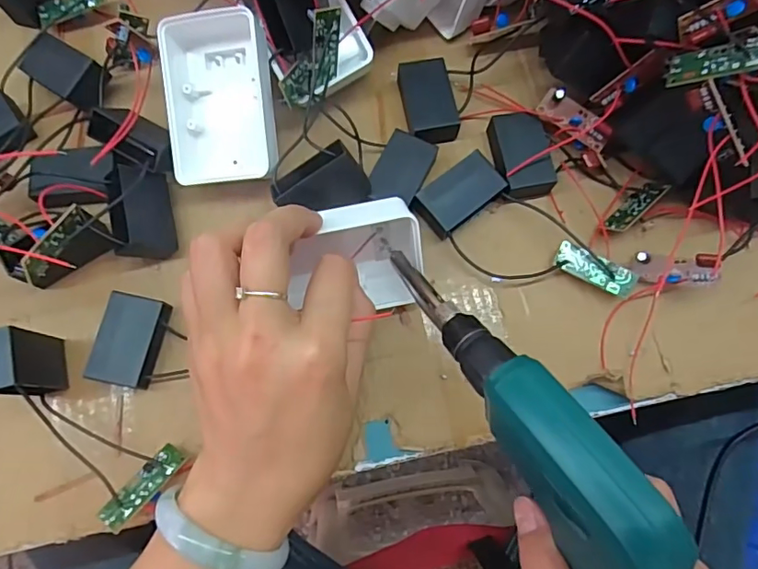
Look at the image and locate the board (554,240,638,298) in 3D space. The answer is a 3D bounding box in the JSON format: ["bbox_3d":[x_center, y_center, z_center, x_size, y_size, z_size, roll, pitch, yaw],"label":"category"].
[{"bbox_3d":[0.122,-0.008,0.295,0.044,0.004,0.016,29,94,14],"label":"board"}]

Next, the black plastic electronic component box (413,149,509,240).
[{"bbox_3d":[0.047,-0.051,0.306,0.050,0.017,0.030,-39,80,-9],"label":"black plastic electronic component box"}]

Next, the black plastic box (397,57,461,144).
[{"bbox_3d":[0.031,-0.112,0.321,0.029,0.017,0.053,-8,77,-3],"label":"black plastic box"}]

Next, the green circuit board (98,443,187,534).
[{"bbox_3d":[-0.117,0.099,0.258,0.014,0.004,0.044,35,54,7],"label":"green circuit board"}]

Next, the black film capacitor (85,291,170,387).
[{"bbox_3d":[-0.132,0.031,0.283,0.033,0.018,0.047,12,77,2],"label":"black film capacitor"}]

